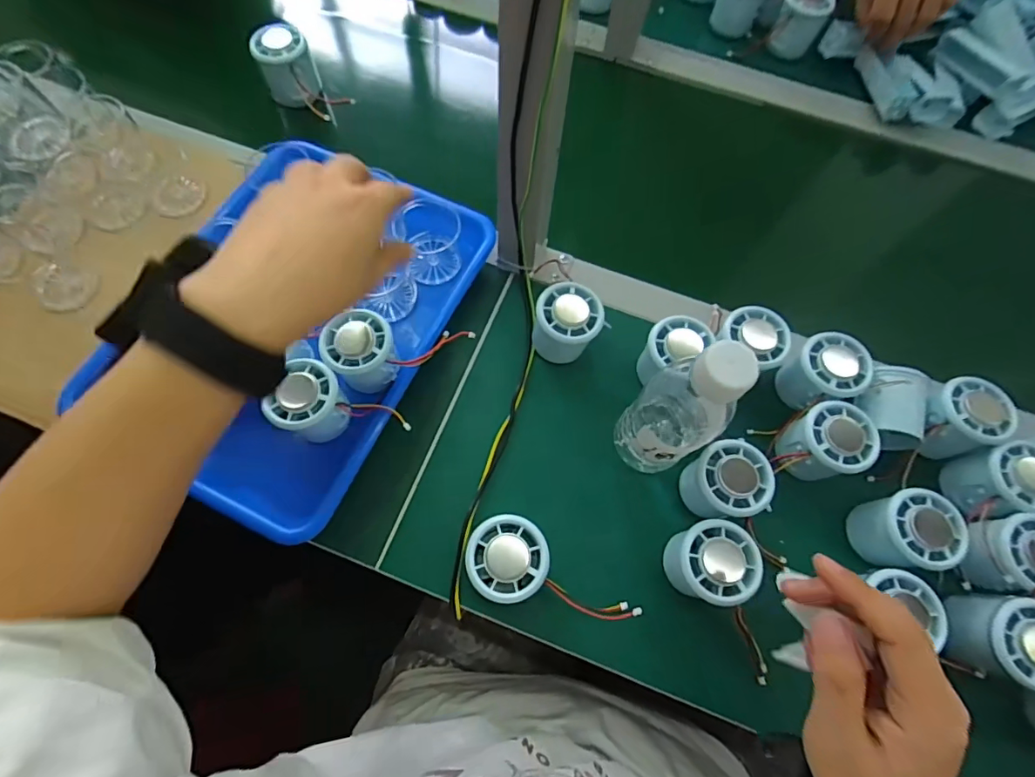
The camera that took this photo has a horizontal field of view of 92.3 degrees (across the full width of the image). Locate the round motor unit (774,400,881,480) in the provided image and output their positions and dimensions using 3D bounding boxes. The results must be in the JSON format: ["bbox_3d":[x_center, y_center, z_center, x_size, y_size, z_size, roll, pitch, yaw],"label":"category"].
[{"bbox_3d":[0.253,0.046,0.411,0.058,0.052,0.058,-11,69,-7],"label":"round motor unit"}]

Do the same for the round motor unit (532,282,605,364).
[{"bbox_3d":[0.044,-0.057,0.441,0.054,0.057,0.053,1,68,-2],"label":"round motor unit"}]

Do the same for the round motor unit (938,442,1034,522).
[{"bbox_3d":[0.389,0.077,0.402,0.060,0.053,0.053,-3,68,-4],"label":"round motor unit"}]

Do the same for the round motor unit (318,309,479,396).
[{"bbox_3d":[-0.129,-0.027,0.422,0.055,0.058,0.055,1,68,-2],"label":"round motor unit"}]

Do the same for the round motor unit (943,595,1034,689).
[{"bbox_3d":[0.345,0.177,0.350,0.057,0.049,0.055,3,68,-1],"label":"round motor unit"}]

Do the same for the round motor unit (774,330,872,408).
[{"bbox_3d":[0.263,-0.012,0.432,0.057,0.054,0.057,-24,71,-12],"label":"round motor unit"}]

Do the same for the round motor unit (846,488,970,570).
[{"bbox_3d":[0.300,0.111,0.386,0.051,0.054,0.055,1,68,-2],"label":"round motor unit"}]

